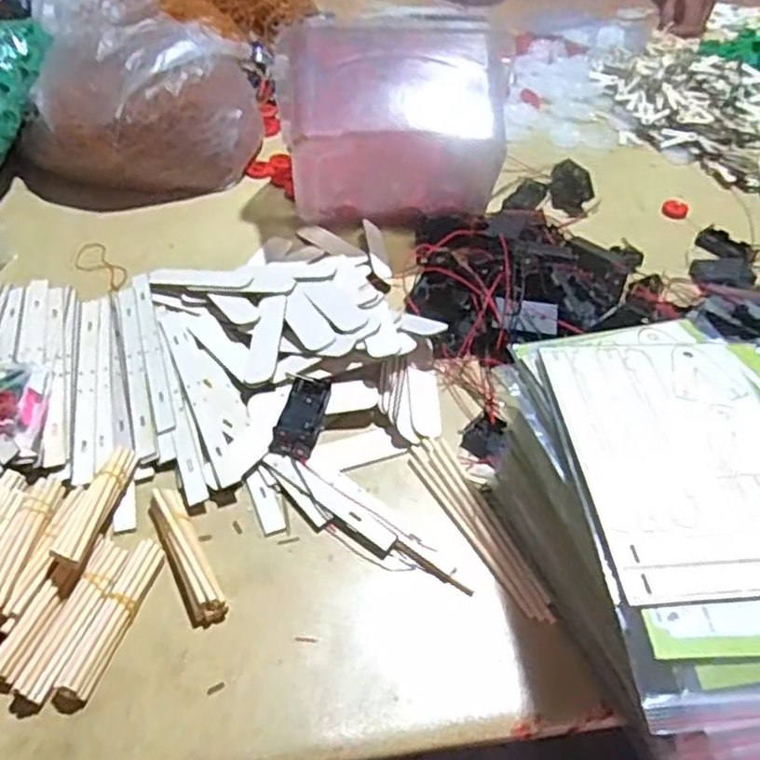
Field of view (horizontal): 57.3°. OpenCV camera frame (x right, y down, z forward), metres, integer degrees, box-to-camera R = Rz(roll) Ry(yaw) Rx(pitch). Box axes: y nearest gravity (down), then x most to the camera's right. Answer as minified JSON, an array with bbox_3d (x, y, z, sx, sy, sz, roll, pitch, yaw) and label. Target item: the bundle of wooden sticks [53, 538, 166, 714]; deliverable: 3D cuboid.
[{"bbox_3d":[-0.169,0.150,0.438,0.020,0.013,0.109,15,49,8],"label":"bundle of wooden sticks"}]

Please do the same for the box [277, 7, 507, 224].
[{"bbox_3d":[0.008,-0.249,0.711,0.204,0.182,0.128,-1,49,-6],"label":"box"}]

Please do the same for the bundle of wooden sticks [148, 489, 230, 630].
[{"bbox_3d":[-0.132,0.117,0.475,0.022,0.016,0.103,-21,53,-22],"label":"bundle of wooden sticks"}]

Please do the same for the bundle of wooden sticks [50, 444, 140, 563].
[{"bbox_3d":[-0.196,0.084,0.484,0.020,0.019,0.106,8,36,2],"label":"bundle of wooden sticks"}]

